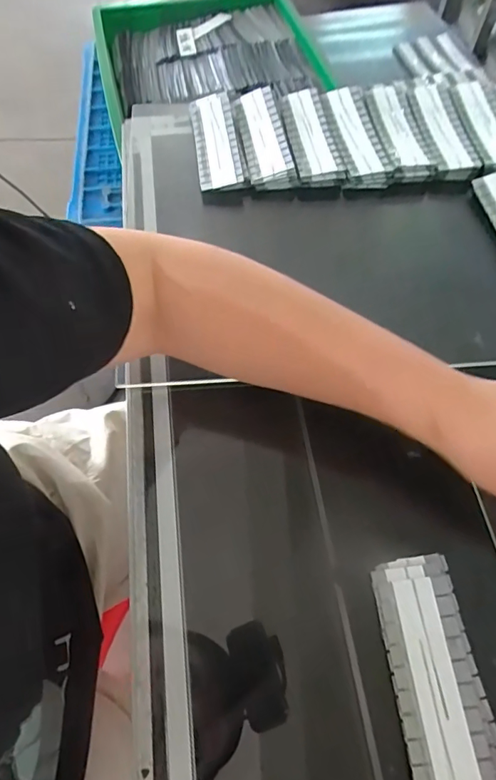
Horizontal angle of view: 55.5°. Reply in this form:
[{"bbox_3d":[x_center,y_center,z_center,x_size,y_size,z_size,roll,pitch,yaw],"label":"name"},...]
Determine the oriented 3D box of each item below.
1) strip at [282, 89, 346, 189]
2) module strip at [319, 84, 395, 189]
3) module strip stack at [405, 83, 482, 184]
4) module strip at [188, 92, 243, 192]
[{"bbox_3d":[0.060,-0.241,0.447,0.043,0.011,0.123,-4,62,-3],"label":"strip"},{"bbox_3d":[0.101,-0.243,0.449,0.046,0.013,0.129,-6,62,-4],"label":"module strip"},{"bbox_3d":[0.186,-0.255,0.457,0.044,0.016,0.133,-1,62,-1],"label":"module strip stack"},{"bbox_3d":[-0.031,-0.236,0.446,0.039,0.011,0.131,-7,62,-4],"label":"module strip"}]

